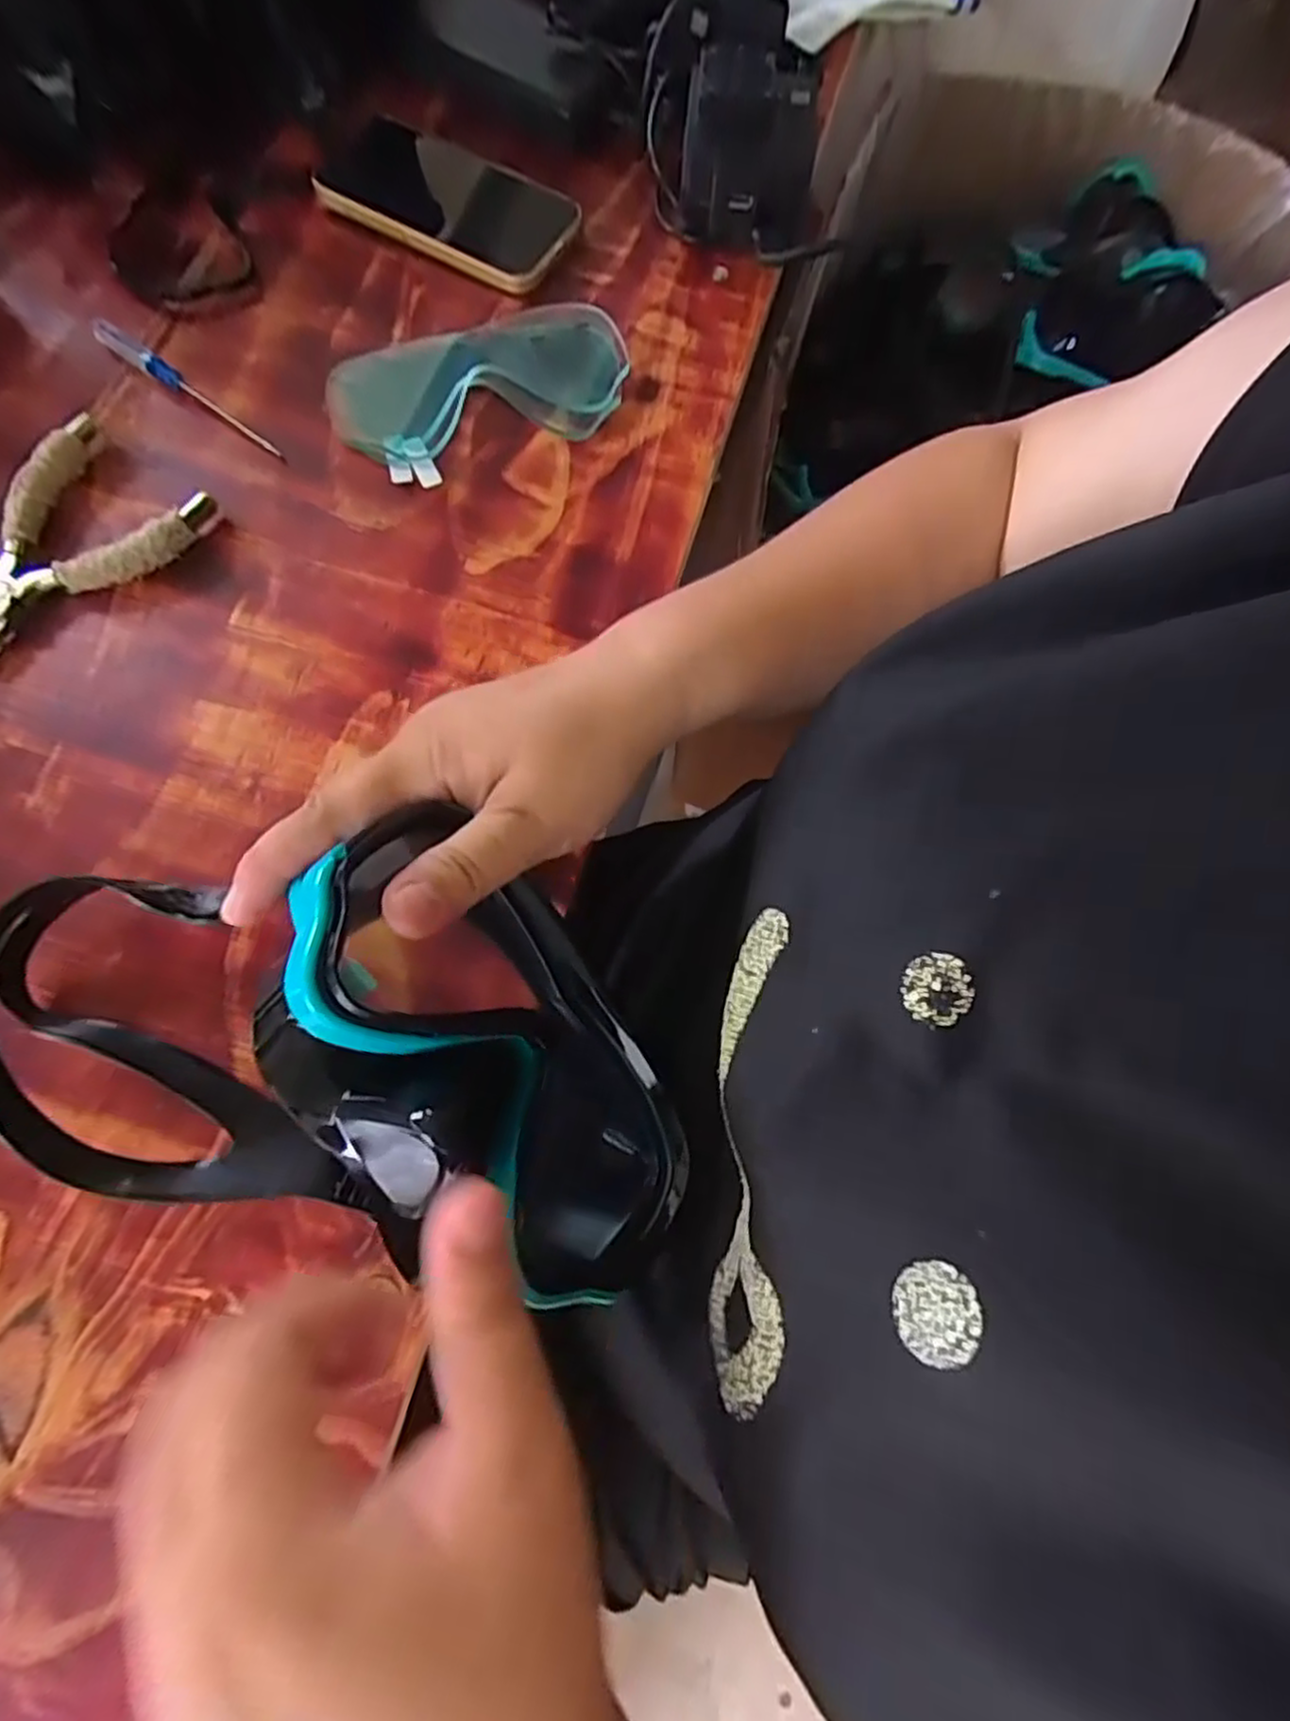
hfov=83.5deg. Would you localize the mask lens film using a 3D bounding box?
[{"bbox_3d":[-0.086,-0.254,0.389,0.155,0.010,0.088,-24,76,-9],"label":"mask lens film"}]

